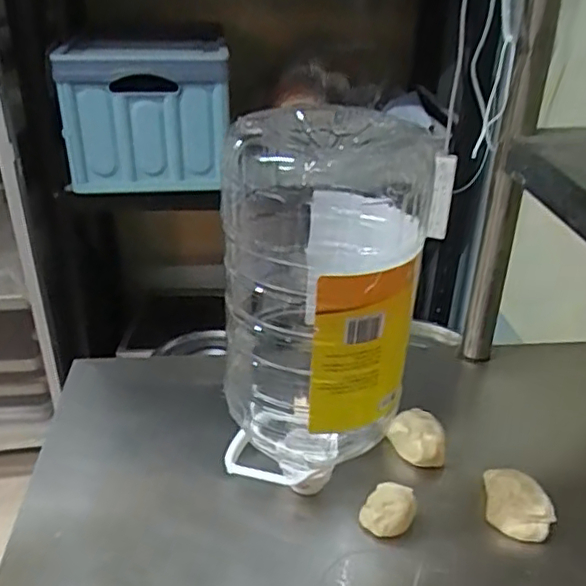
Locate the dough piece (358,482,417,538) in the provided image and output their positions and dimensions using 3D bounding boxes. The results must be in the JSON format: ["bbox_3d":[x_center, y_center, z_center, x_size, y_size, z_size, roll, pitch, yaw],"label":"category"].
[{"bbox_3d":[0.085,0.197,0.567,0.049,0.038,0.042,16,33,24],"label":"dough piece"}]

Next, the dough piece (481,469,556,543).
[{"bbox_3d":[0.206,0.195,0.575,0.060,0.049,0.056,8,31,12],"label":"dough piece"}]

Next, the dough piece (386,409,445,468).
[{"bbox_3d":[0.129,0.149,0.640,0.067,0.039,0.048,26,38,36],"label":"dough piece"}]

